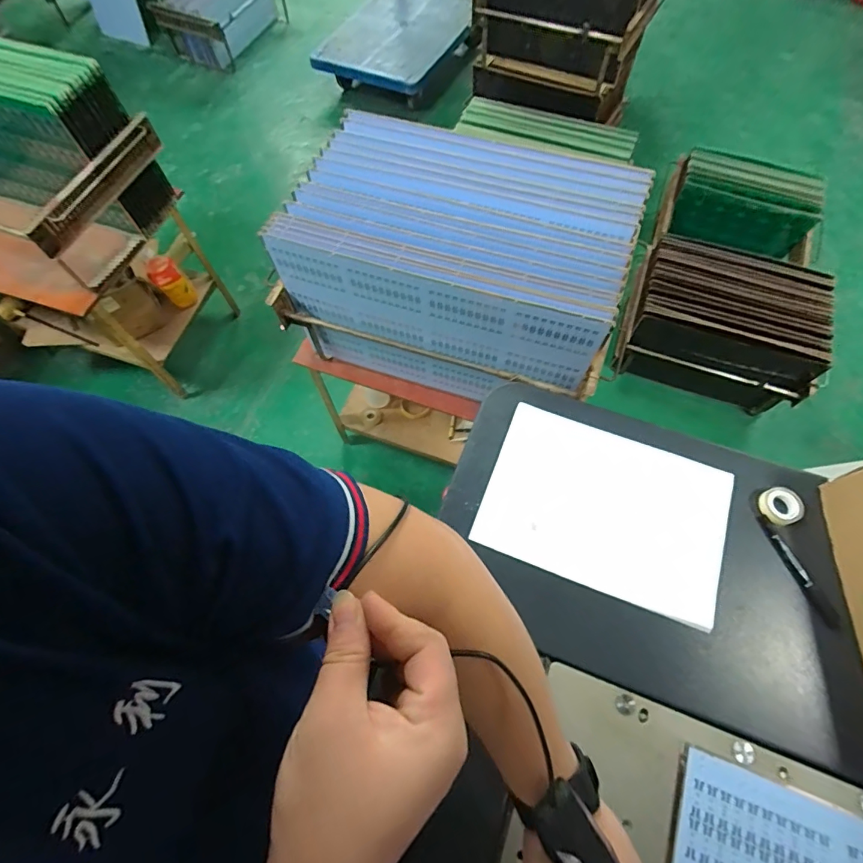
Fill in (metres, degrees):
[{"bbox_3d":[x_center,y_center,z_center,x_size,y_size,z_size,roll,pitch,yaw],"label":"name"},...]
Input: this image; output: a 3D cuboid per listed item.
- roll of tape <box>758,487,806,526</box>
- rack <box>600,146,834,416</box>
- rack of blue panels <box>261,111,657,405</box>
[{"bbox_3d":[0.442,0.094,0.578,0.044,0.017,0.046,0,65,1],"label":"roll of tape"},{"bbox_3d":[0.988,-0.512,1.531,0.570,0.256,0.800,22,67,10],"label":"rack"},{"bbox_3d":[0.052,-0.311,0.895,0.578,0.314,0.372,19,67,9],"label":"rack of blue panels"}]

